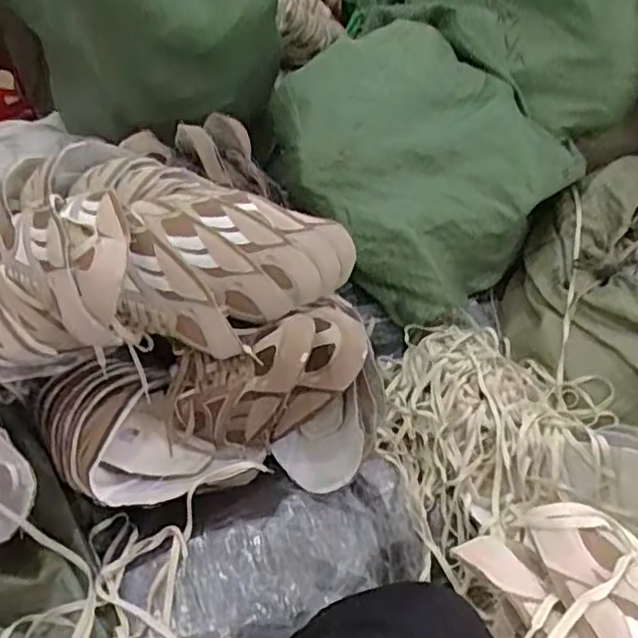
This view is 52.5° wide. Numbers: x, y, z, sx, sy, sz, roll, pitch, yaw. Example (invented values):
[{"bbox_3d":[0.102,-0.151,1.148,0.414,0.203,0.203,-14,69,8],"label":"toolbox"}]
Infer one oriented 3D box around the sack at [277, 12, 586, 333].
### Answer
[{"bbox_3d":[0.145,-0.265,1.112,0.417,0.333,0.408,-35,46,-31],"label":"sack"}]

